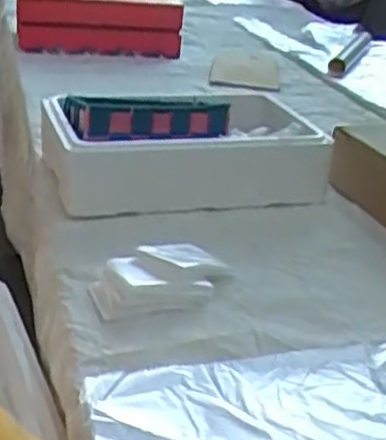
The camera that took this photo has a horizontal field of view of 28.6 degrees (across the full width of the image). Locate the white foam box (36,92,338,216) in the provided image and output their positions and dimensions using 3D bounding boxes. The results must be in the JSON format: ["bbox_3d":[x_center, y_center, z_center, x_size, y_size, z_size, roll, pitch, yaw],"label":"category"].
[{"bbox_3d":[-0.020,-0.096,0.964,0.330,0.100,0.224,-1,26,-13],"label":"white foam box"}]

